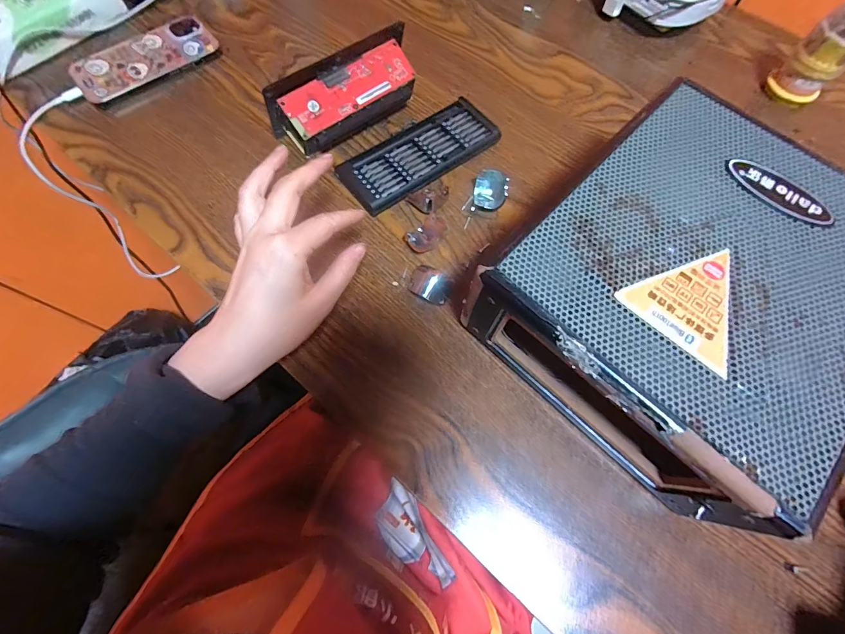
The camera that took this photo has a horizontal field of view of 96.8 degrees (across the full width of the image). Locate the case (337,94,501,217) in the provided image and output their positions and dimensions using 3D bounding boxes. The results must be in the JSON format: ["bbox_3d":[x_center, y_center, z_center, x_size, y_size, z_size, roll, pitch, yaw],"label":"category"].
[{"bbox_3d":[-0.002,-0.158,0.363,0.155,0.017,0.064,-35,74,-13],"label":"case"}]

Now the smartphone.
[{"bbox_3d":[-0.301,-0.284,0.404,0.144,0.014,0.071,-40,75,-14],"label":"smartphone"}]

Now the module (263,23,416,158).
[{"bbox_3d":[-0.070,-0.213,0.364,0.151,0.058,0.054,-34,74,-13],"label":"module"}]

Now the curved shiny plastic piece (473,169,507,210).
[{"bbox_3d":[0.062,-0.117,0.348,0.027,0.020,0.033,8,69,2],"label":"curved shiny plastic piece"}]

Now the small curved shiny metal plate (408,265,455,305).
[{"bbox_3d":[0.006,-0.028,0.315,0.038,0.017,0.027,33,72,11],"label":"small curved shiny metal plate"}]

